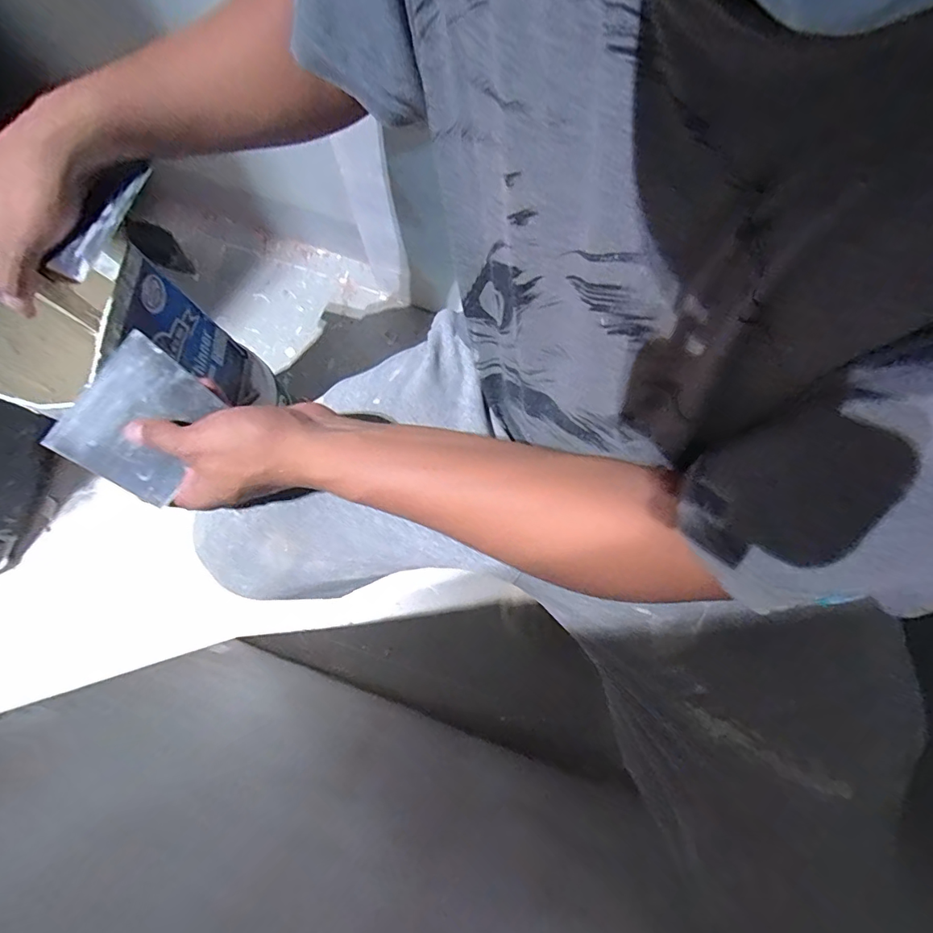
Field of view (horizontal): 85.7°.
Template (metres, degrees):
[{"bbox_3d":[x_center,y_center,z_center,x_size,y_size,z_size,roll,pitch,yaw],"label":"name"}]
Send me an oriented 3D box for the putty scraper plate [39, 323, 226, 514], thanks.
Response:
[{"bbox_3d":[-0.220,-0.033,0.340,0.092,0.007,0.092,29,80,7],"label":"putty scraper plate"}]

